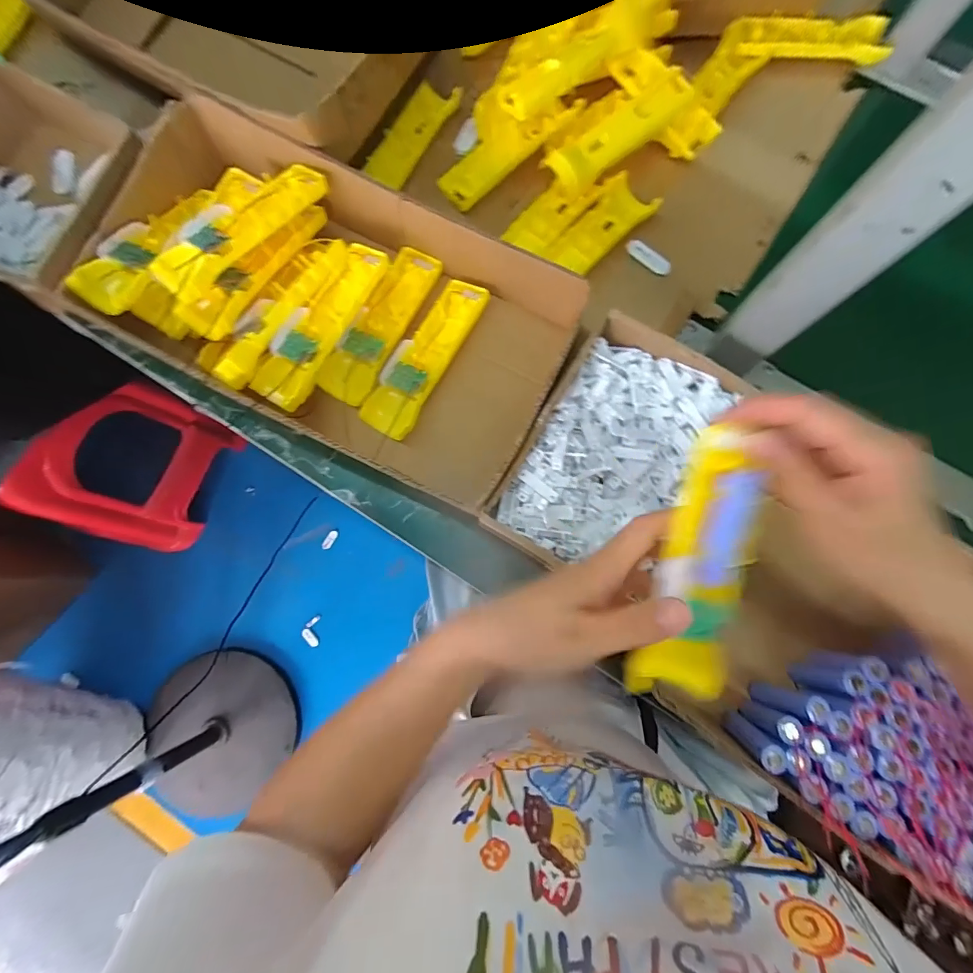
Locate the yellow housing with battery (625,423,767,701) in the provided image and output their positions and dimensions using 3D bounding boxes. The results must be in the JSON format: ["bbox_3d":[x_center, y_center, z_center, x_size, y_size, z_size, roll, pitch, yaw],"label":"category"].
[{"bbox_3d":[0.125,0.048,0.255,0.054,0.027,0.161,7,100,3],"label":"yellow housing with battery"}]

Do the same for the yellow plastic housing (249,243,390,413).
[{"bbox_3d":[-0.151,-0.148,0.400,0.047,0.033,0.164,29,81,6],"label":"yellow plastic housing"}]

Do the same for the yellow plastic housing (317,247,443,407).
[{"bbox_3d":[-0.098,-0.155,0.416,0.050,0.021,0.167,30,81,7],"label":"yellow plastic housing"}]

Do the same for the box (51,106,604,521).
[{"bbox_3d":[-0.145,-0.168,0.411,0.420,0.091,0.240,25,81,6],"label":"box"}]

